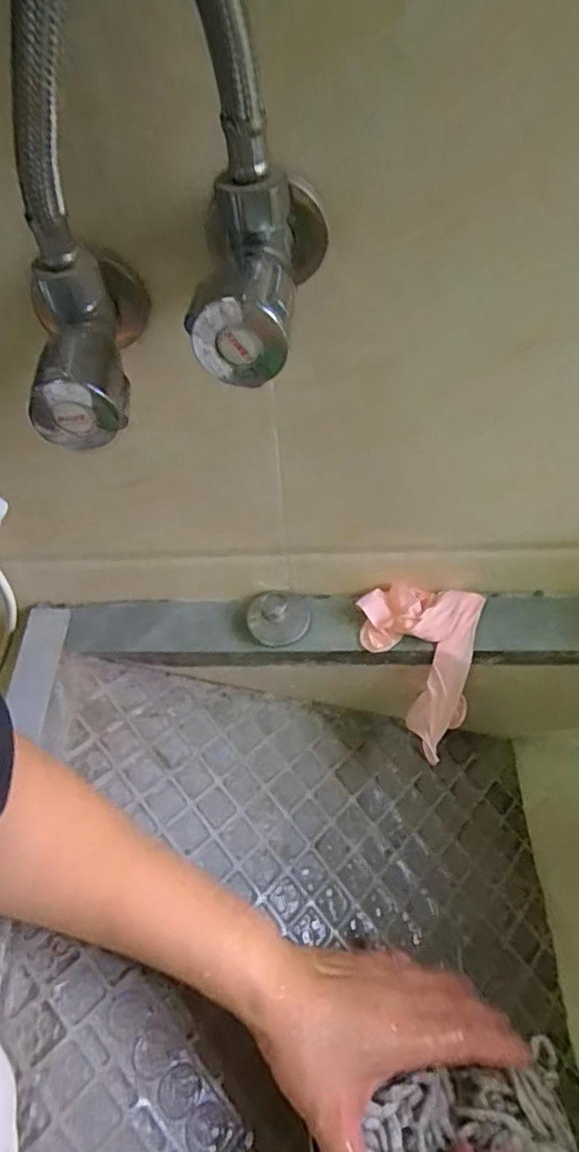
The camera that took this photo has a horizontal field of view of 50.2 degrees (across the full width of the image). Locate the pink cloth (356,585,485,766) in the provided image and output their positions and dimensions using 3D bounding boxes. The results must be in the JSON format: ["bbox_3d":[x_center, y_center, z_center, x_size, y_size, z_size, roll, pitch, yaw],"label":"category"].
[{"bbox_3d":[0.096,0.072,0.452,0.088,0.090,0.098,-2,55,1],"label":"pink cloth"}]

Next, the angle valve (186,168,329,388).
[{"bbox_3d":[-0.009,-0.109,0.213,0.032,0.044,0.082,10,57,10],"label":"angle valve"}]

